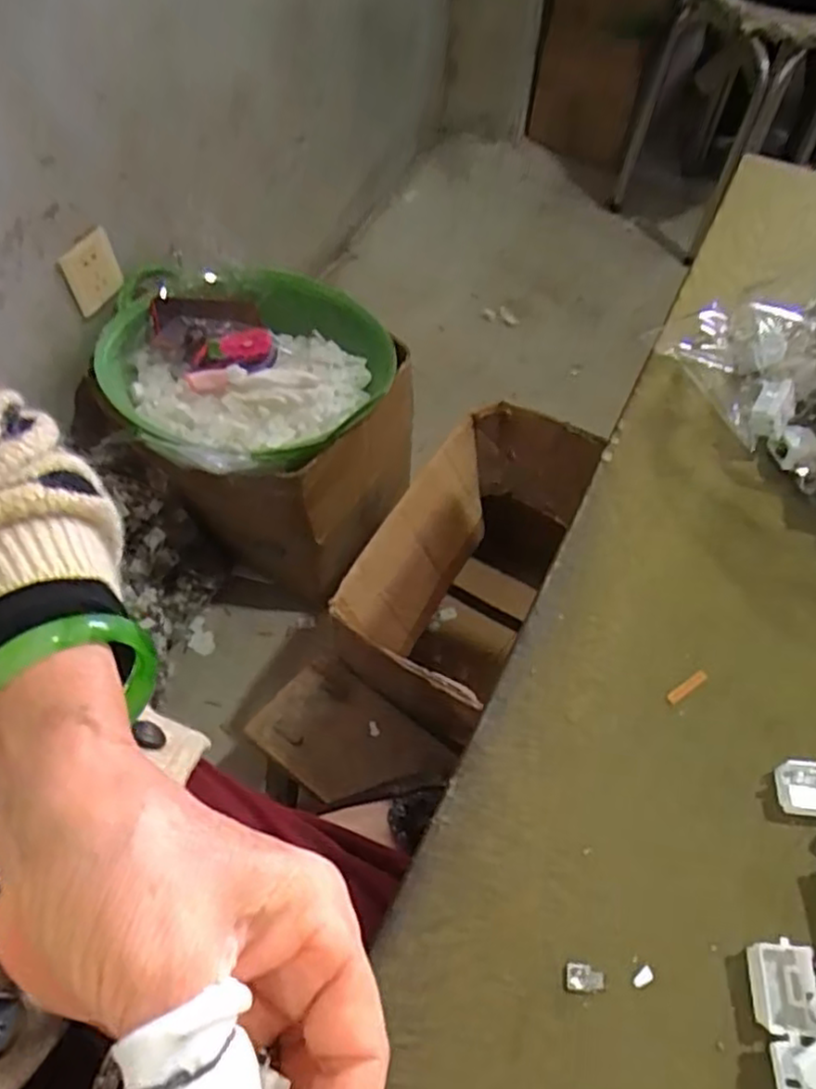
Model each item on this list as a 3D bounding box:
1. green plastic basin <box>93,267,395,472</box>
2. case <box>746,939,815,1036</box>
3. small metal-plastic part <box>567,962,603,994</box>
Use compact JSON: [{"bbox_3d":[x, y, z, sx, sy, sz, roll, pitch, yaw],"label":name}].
[{"bbox_3d":[-0.228,-0.259,0.972,0.375,0.103,0.408,1,56,-1],"label":"green plastic basin"},{"bbox_3d":[0.125,0.148,0.233,0.017,0.014,0.025,6,55,2],"label":"case"},{"bbox_3d":[0.061,0.148,0.238,0.013,0.004,0.008,9,56,5],"label":"small metal-plastic part"}]

